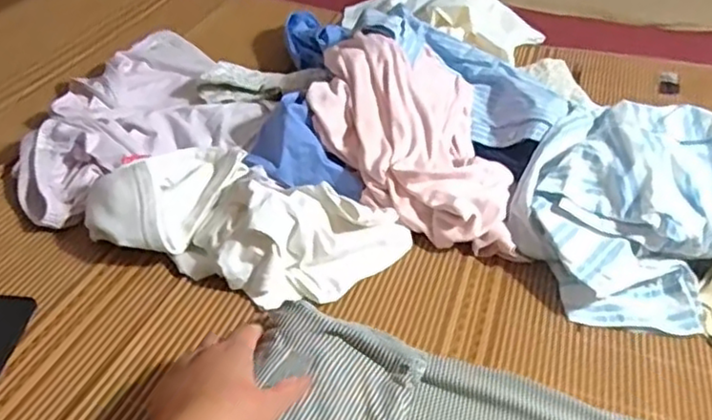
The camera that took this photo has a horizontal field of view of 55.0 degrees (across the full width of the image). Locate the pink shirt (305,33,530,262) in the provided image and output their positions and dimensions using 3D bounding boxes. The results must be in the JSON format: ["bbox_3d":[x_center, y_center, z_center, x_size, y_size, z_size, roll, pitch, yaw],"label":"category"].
[{"bbox_3d":[0.059,-0.083,0.804,0.214,0.146,0.293,-3,36,-9],"label":"pink shirt"}]

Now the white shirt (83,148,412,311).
[{"bbox_3d":[-0.113,0.008,0.706,0.314,0.076,0.137,9,36,7],"label":"white shirt"}]

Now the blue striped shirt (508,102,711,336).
[{"bbox_3d":[0.335,-0.017,0.764,0.331,0.117,0.289,-17,40,-26],"label":"blue striped shirt"}]

